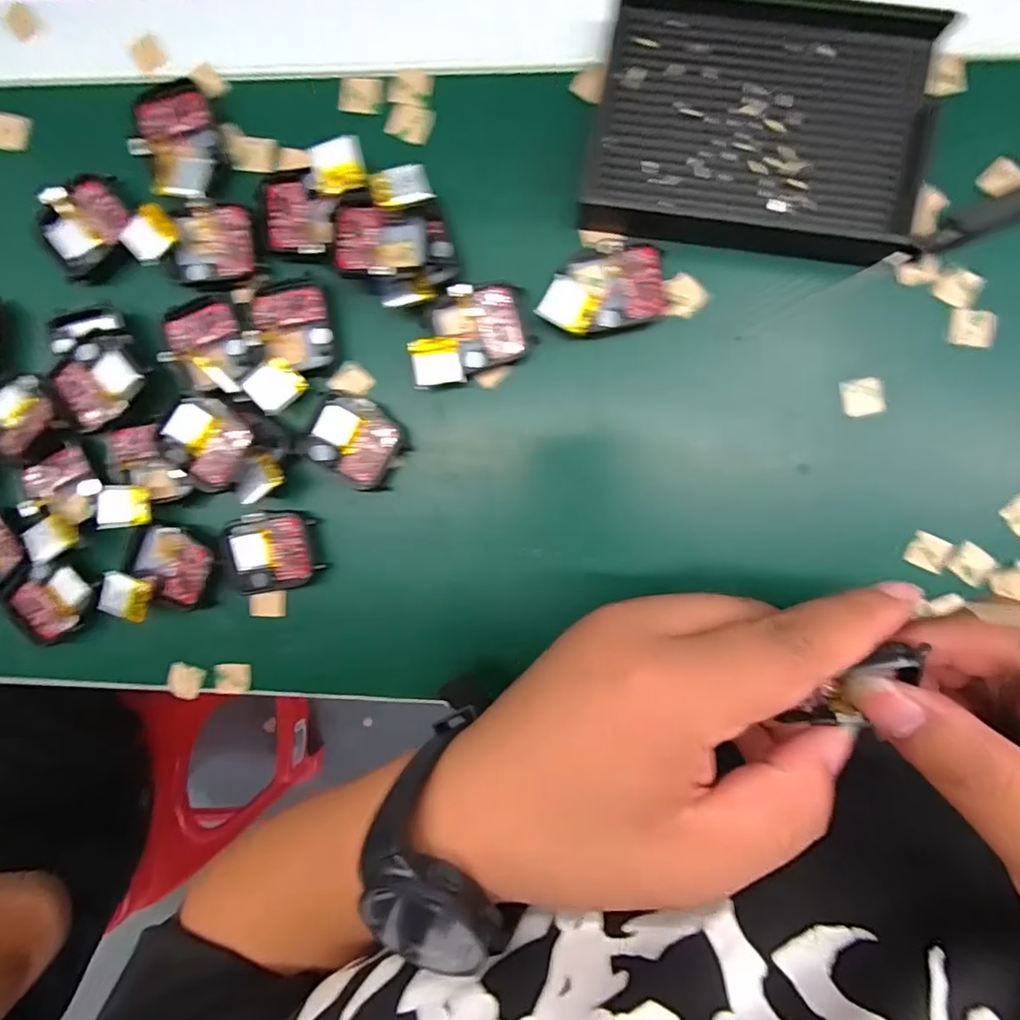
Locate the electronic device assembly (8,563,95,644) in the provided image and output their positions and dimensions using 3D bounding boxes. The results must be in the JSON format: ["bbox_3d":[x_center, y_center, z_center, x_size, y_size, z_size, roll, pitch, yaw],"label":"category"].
[{"bbox_3d":[-0.230,0.048,0.267,0.037,0.006,0.035,-40,90,4],"label":"electronic device assembly"}]

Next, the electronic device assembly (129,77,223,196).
[{"bbox_3d":[-0.156,-0.171,0.247,0.035,0.013,0.055,2,93,3],"label":"electronic device assembly"}]

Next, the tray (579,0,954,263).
[{"bbox_3d":[0.105,-0.165,0.226,0.134,0.017,0.098,9,93,3],"label":"tray"}]

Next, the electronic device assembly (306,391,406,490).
[{"bbox_3d":[-0.074,-0.034,0.255,0.043,0.011,0.037,33,94,1],"label":"electronic device assembly"}]

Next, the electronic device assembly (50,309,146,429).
[{"bbox_3d":[-0.195,-0.066,0.251,0.043,0.011,0.053,-28,91,4],"label":"electronic device assembly"}]

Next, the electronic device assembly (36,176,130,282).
[{"bbox_3d":[-0.202,-0.136,0.253,0.043,0.012,0.038,-30,91,4],"label":"electronic device assembly"}]

